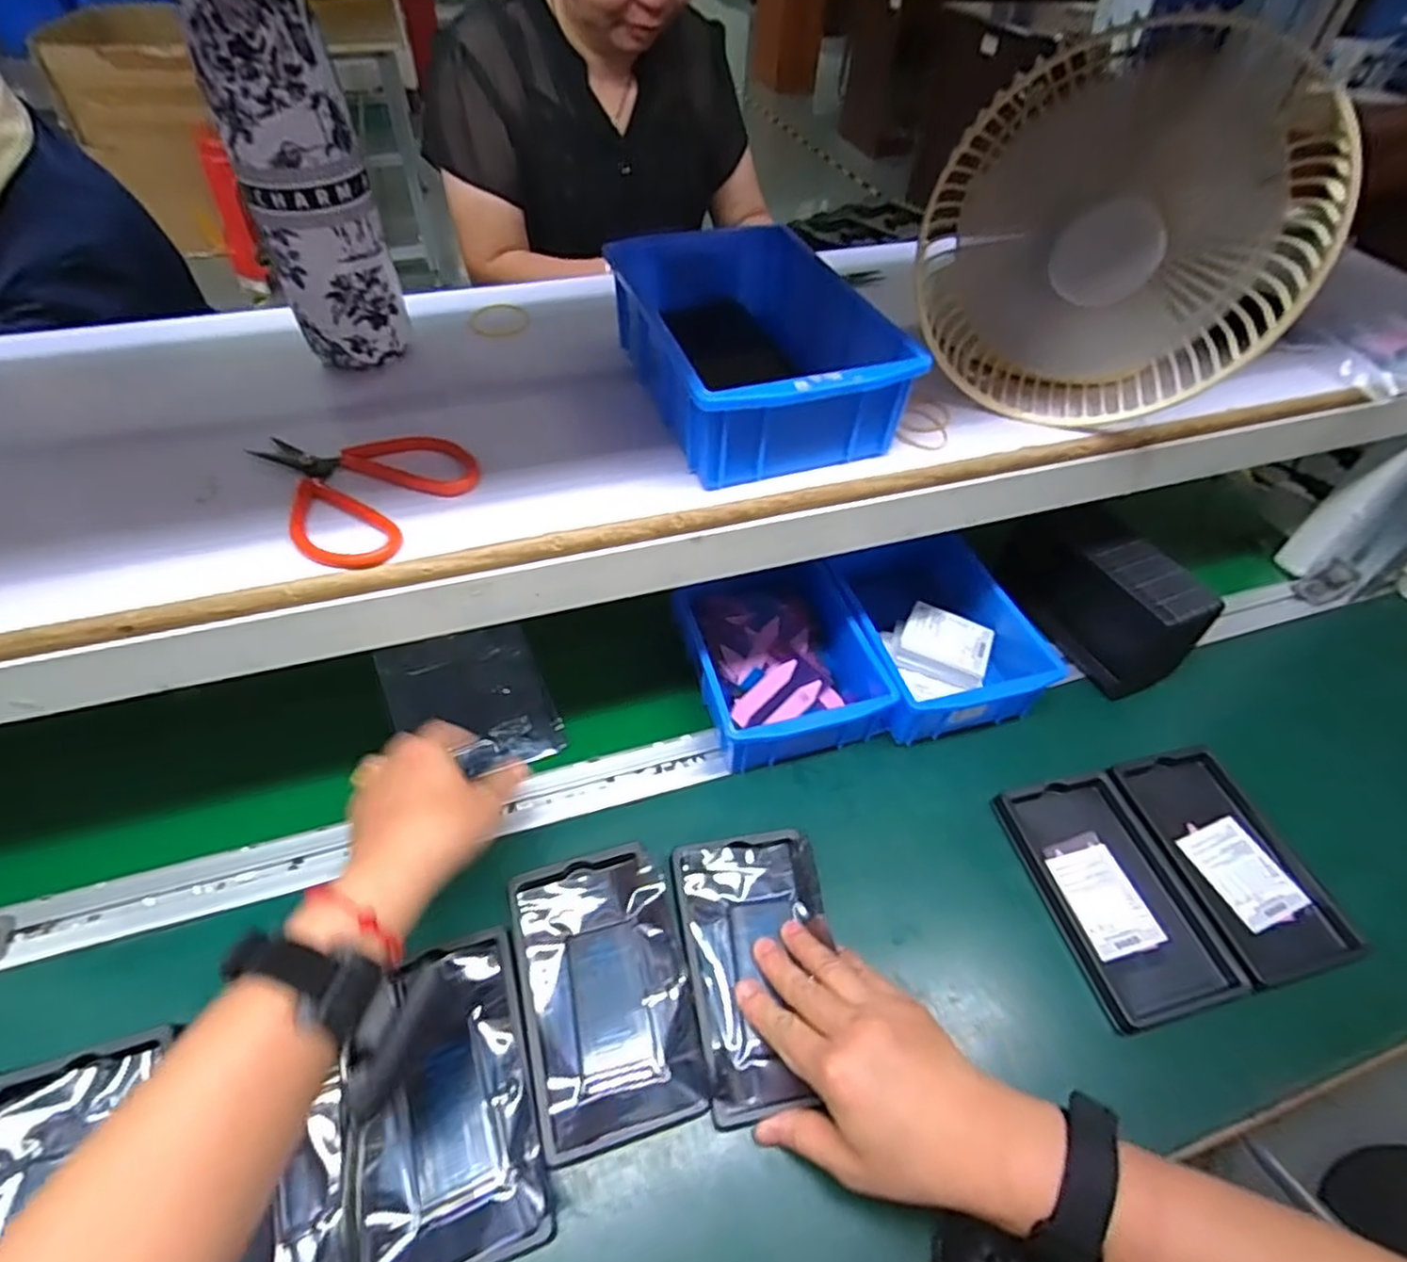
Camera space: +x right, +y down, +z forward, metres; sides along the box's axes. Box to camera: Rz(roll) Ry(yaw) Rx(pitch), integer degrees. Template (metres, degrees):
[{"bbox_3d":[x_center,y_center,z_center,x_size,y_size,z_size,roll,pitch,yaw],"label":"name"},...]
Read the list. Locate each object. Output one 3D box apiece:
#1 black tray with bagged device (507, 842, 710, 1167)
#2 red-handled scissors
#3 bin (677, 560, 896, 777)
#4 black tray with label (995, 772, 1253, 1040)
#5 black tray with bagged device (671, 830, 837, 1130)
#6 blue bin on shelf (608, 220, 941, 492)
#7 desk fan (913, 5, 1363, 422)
[{"bbox_3d":[-0.060,0.216,0.427,0.097,0.012,0.158,-13,51,-13],"label":"black tray with bagged device"},{"bbox_3d":[-0.192,-0.081,0.375,0.113,0.010,0.097,23,52,17],"label":"red-handled scissors"},{"bbox_3d":[0.060,0.028,0.557,0.134,0.064,0.153,-13,51,-13],"label":"bin"},{"bbox_3d":[0.283,0.181,0.488,0.101,0.019,0.160,-10,51,-11],"label":"black tray with label"},{"bbox_3d":[0.037,0.205,0.437,0.092,0.016,0.156,-6,51,-10],"label":"black tray with bagged device"},{"bbox_3d":[0.027,-0.179,0.434,0.129,0.063,0.199,-14,51,-14],"label":"blue bin on shelf"},{"bbox_3d":[0.231,-0.220,0.402,0.198,0.181,0.072,19,51,14],"label":"desk fan"}]

